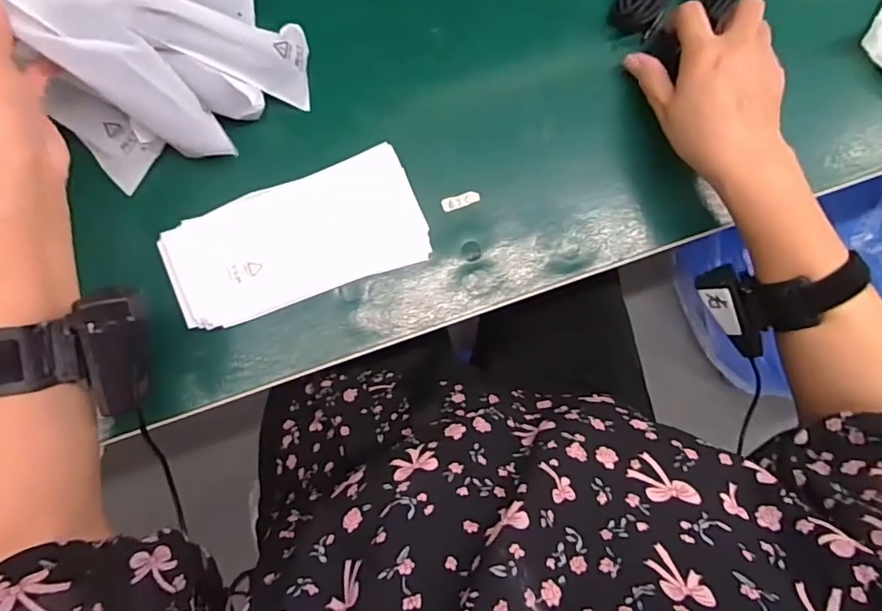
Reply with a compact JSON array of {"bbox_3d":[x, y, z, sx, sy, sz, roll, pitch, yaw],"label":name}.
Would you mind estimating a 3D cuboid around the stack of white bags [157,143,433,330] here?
[{"bbox_3d":[-0.105,-0.049,0.403,0.183,0.018,0.086,-20,89,-5],"label":"stack of white bags"}]

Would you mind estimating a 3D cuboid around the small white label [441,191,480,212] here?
[{"bbox_3d":[0.015,-0.081,0.420,0.030,0.004,0.011,-18,89,-5],"label":"small white label"}]

